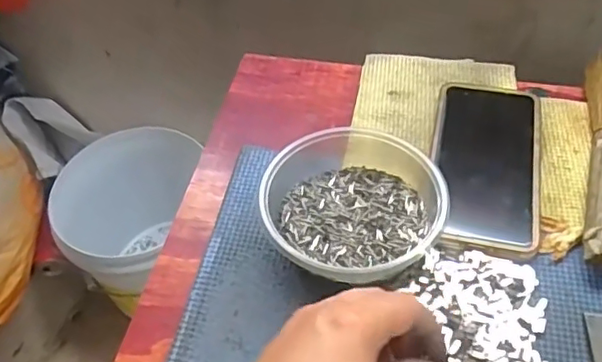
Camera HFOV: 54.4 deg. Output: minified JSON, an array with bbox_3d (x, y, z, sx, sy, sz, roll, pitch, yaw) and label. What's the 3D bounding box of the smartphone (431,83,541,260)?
[{"bbox_3d":[0.132,-0.017,0.417,0.074,0.005,0.154,10,51,11],"label":"smartphone"}]

